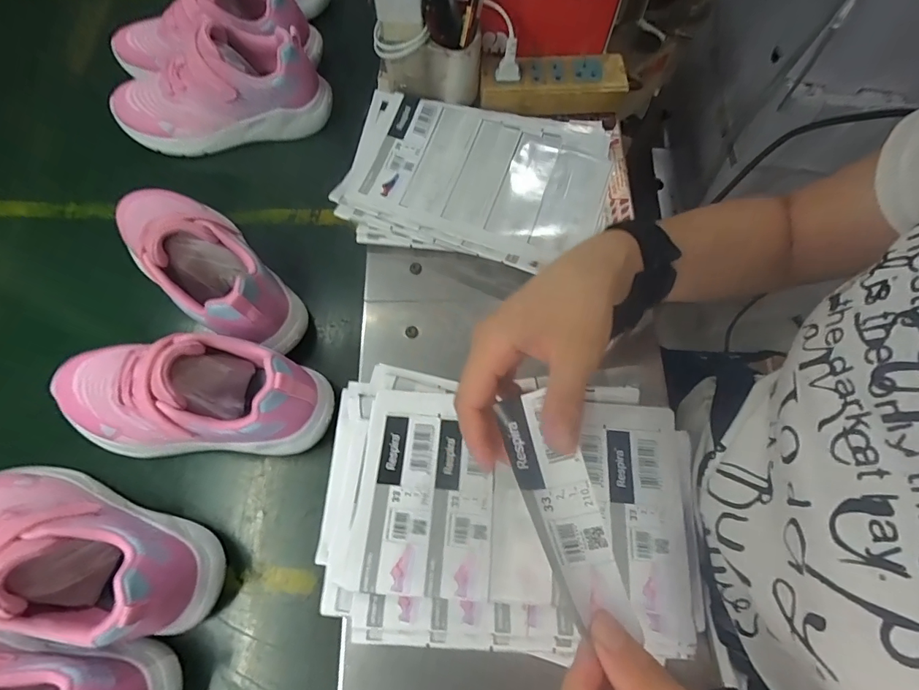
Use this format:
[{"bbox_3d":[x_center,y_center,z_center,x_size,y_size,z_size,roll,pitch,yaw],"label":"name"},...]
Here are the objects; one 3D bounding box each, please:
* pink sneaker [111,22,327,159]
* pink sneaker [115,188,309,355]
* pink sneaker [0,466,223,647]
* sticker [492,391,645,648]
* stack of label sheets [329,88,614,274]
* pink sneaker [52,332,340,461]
[{"bbox_3d":[-0.260,-0.274,0.484,0.220,0.092,0.079,-13,69,-4],"label":"pink sneaker"},{"bbox_3d":[-0.232,-0.083,0.408,0.077,0.088,0.215,-43,74,-14],"label":"pink sneaker"},{"bbox_3d":[-0.295,0.146,0.334,0.227,0.098,0.083,15,70,7],"label":"pink sneaker"},{"bbox_3d":[0.049,0.075,0.229,0.033,0.019,0.114,-18,58,-5],"label":"sticker"},{"bbox_3d":[0.018,-0.166,0.458,0.250,0.028,0.182,12,70,6],"label":"stack of label sheets"},{"bbox_3d":[-0.224,0.042,0.369,0.222,0.106,0.081,2,69,2],"label":"pink sneaker"}]

